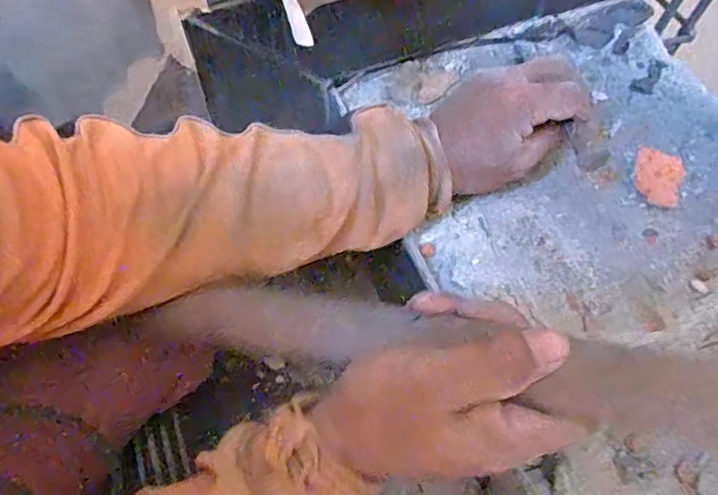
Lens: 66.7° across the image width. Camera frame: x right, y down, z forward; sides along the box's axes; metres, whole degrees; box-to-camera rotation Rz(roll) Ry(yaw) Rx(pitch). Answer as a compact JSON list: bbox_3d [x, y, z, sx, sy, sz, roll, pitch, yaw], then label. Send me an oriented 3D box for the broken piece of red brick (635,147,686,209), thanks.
[{"bbox_3d":[0.224,-0.052,0.410,0.036,0.020,0.037,10,65,8],"label":"broken piece of red brick"}]

